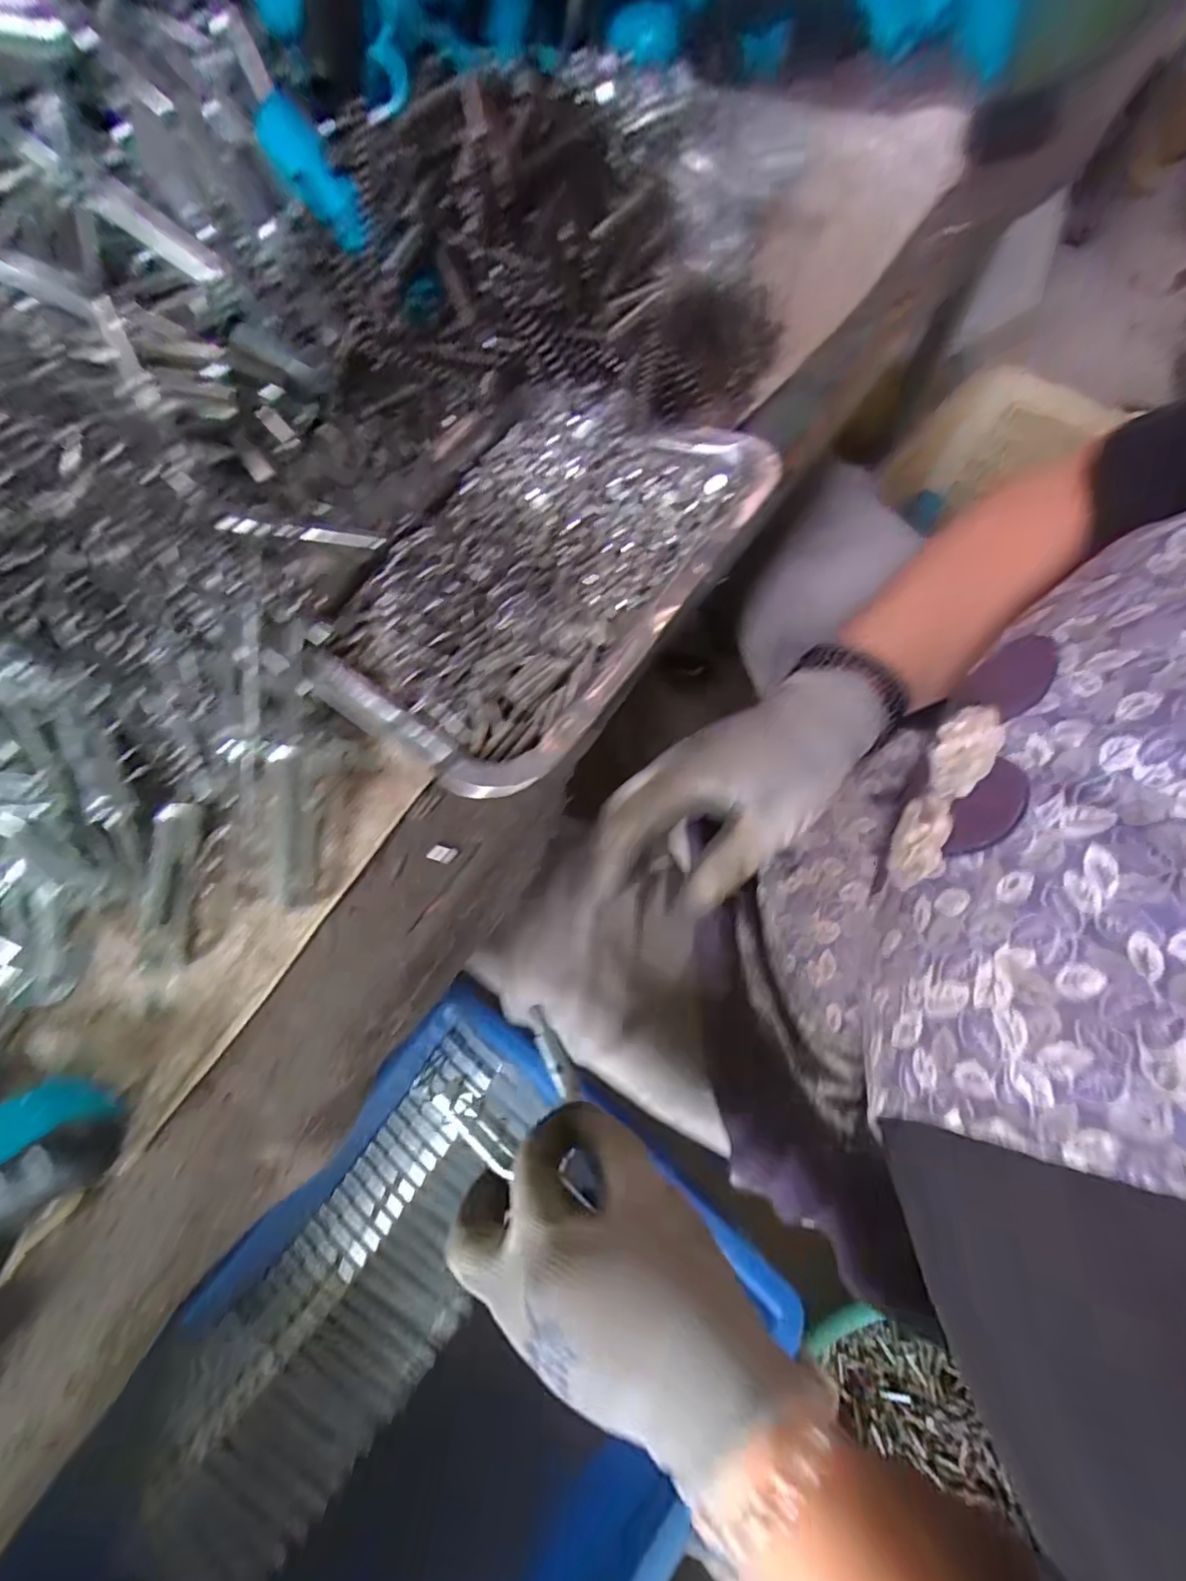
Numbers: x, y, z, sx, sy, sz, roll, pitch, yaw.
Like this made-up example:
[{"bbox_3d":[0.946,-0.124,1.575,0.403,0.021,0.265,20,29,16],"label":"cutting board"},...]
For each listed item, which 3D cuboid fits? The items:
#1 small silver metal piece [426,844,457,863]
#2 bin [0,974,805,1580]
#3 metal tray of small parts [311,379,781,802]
[{"bbox_3d":[-0.071,0.029,0.263,0.013,0.004,0.008,15,70,7],"label":"small silver metal piece"},{"bbox_3d":[-0.105,0.379,0.356,0.278,0.106,0.390,33,73,13],"label":"bin"},{"bbox_3d":[-0.028,-0.123,0.299,0.168,0.032,0.248,30,72,12],"label":"metal tray of small parts"}]

